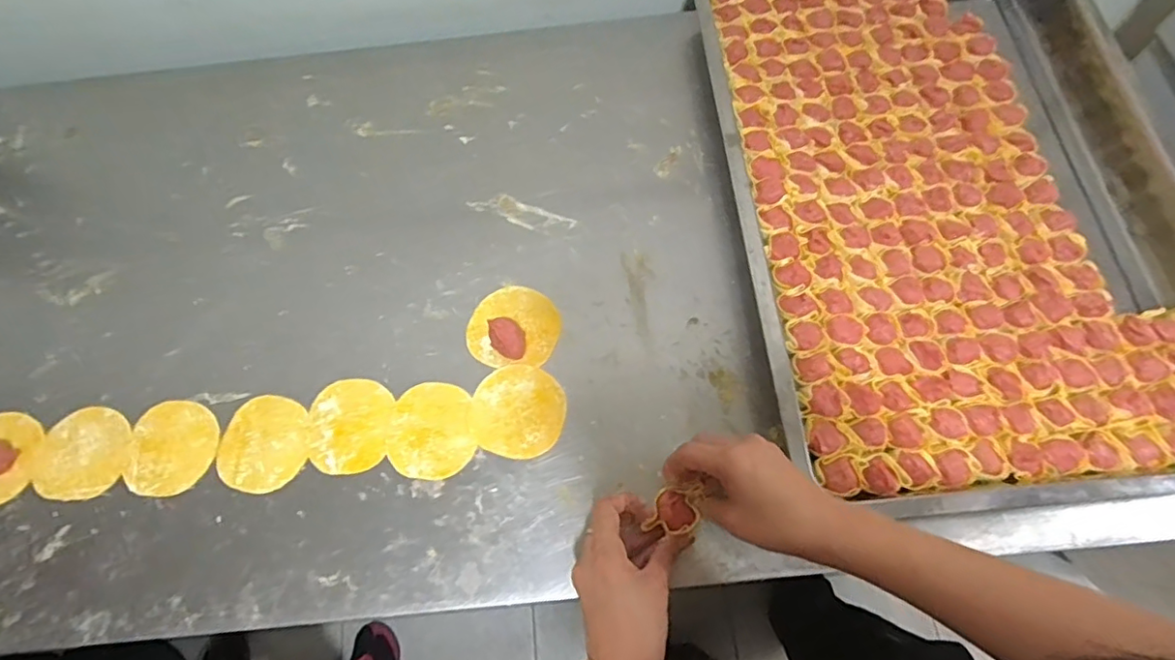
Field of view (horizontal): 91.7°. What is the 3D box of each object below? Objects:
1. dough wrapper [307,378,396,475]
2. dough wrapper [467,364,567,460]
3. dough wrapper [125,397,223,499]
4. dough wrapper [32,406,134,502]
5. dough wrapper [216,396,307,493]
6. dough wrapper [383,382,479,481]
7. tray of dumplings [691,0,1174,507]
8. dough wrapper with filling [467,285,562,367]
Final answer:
[{"bbox_3d":[-0.212,0.084,0.505,0.071,0.004,0.082,2,69,3],"label":"dough wrapper"},{"bbox_3d":[-0.061,0.070,0.502,0.084,0.004,0.080,-1,69,2],"label":"dough wrapper"},{"bbox_3d":[-0.366,0.104,0.504,0.078,0.005,0.080,5,69,4],"label":"dough wrapper"},{"bbox_3d":[-0.450,0.110,0.510,0.082,0.004,0.080,3,69,3],"label":"dough wrapper"},{"bbox_3d":[-0.286,0.100,0.504,0.076,0.004,0.084,-10,69,-2],"label":"dough wrapper"},{"bbox_3d":[-0.138,0.088,0.500,0.074,0.004,0.084,-11,69,-2],"label":"dough wrapper"},{"bbox_3d":[0.332,-0.144,0.546,0.392,0.052,0.595,-5,69,0],"label":"tray of dumplings"},{"bbox_3d":[-0.069,-0.007,0.521,0.084,0.027,0.079,-1,69,2],"label":"dough wrapper with filling"}]

